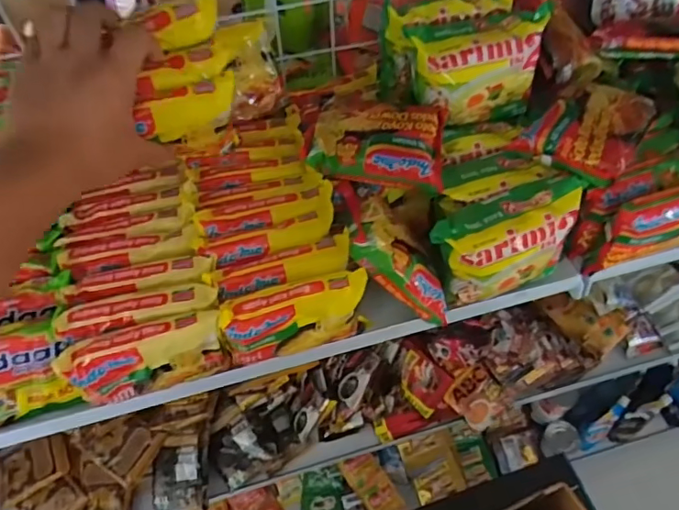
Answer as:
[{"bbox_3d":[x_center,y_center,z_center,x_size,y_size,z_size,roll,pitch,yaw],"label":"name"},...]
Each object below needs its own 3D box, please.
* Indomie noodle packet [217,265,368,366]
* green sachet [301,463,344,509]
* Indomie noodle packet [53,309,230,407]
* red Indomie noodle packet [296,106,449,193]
[{"bbox_3d":[-0.037,0.061,0.463,0.127,0.085,0.031,-13,55,-8],"label":"Indomie noodle packet"},{"bbox_3d":[-0.037,0.530,1.114,0.092,0.010,0.140,-4,71,2],"label":"green sachet"},{"bbox_3d":[-0.159,0.087,0.443,0.124,0.069,0.030,-15,55,-9],"label":"Indomie noodle packet"},{"bbox_3d":[0.037,-0.113,0.519,0.133,0.038,0.098,6,55,6],"label":"red Indomie noodle packet"}]

